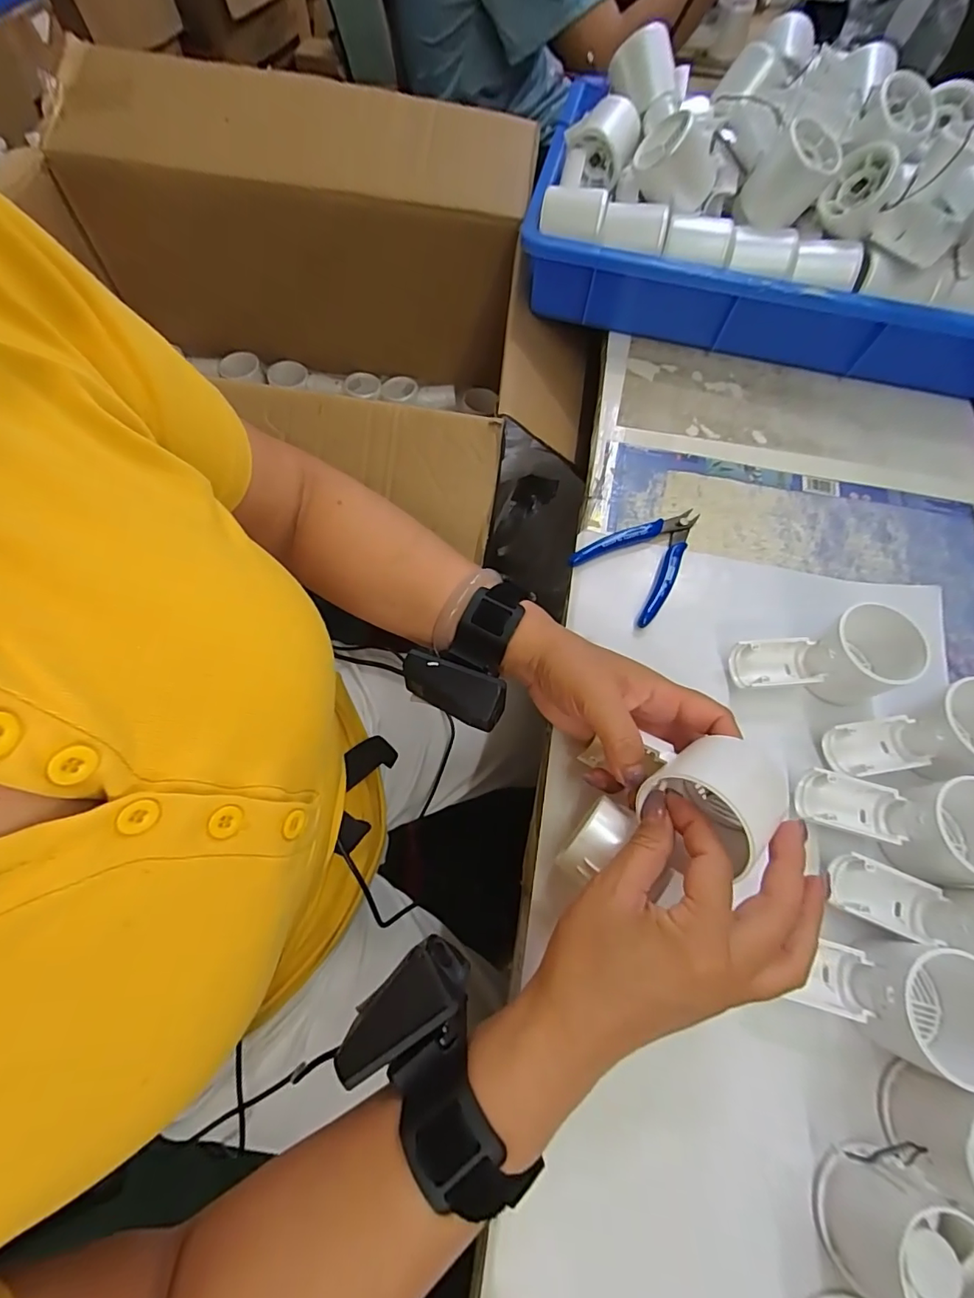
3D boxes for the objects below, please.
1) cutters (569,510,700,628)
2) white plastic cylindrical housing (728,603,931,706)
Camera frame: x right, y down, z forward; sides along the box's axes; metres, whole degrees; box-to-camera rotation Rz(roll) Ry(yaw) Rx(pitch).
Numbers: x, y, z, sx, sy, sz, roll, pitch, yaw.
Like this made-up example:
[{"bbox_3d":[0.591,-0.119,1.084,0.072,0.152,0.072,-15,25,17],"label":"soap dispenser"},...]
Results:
[{"bbox_3d":[0.136,-0.081,0.410,0.116,0.012,0.078,-40,73,-18],"label":"cutters"},{"bbox_3d":[0.237,0.012,0.354,0.116,0.049,0.052,-8,66,-6],"label":"white plastic cylindrical housing"}]

